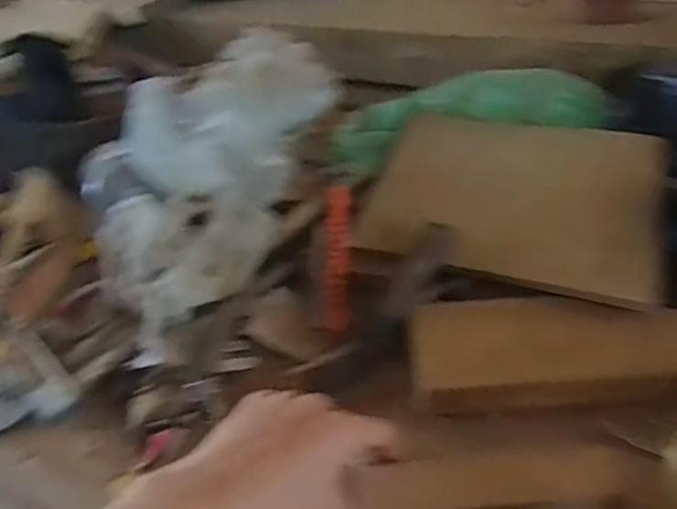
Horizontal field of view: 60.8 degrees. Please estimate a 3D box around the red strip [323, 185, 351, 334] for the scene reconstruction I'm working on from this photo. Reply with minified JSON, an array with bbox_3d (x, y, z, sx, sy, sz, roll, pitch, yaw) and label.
[{"bbox_3d":[-0.001,0.002,0.662,0.025,0.027,0.190,-2,57,6],"label":"red strip"}]

